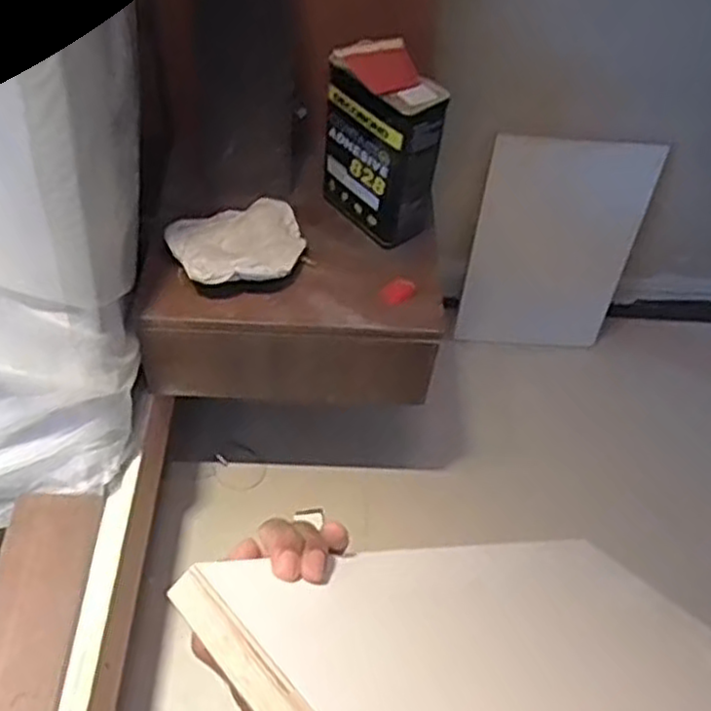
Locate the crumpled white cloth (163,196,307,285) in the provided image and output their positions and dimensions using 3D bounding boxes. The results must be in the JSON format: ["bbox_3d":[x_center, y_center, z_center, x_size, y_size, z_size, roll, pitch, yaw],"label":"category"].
[{"bbox_3d":[-0.172,-0.163,1.090,0.194,0.051,0.172,-5,53,-9],"label":"crumpled white cloth"}]

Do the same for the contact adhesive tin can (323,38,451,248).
[{"bbox_3d":[0.042,-0.300,1.087,0.100,0.275,0.162,-34,62,-26],"label":"contact adhesive tin can"}]

